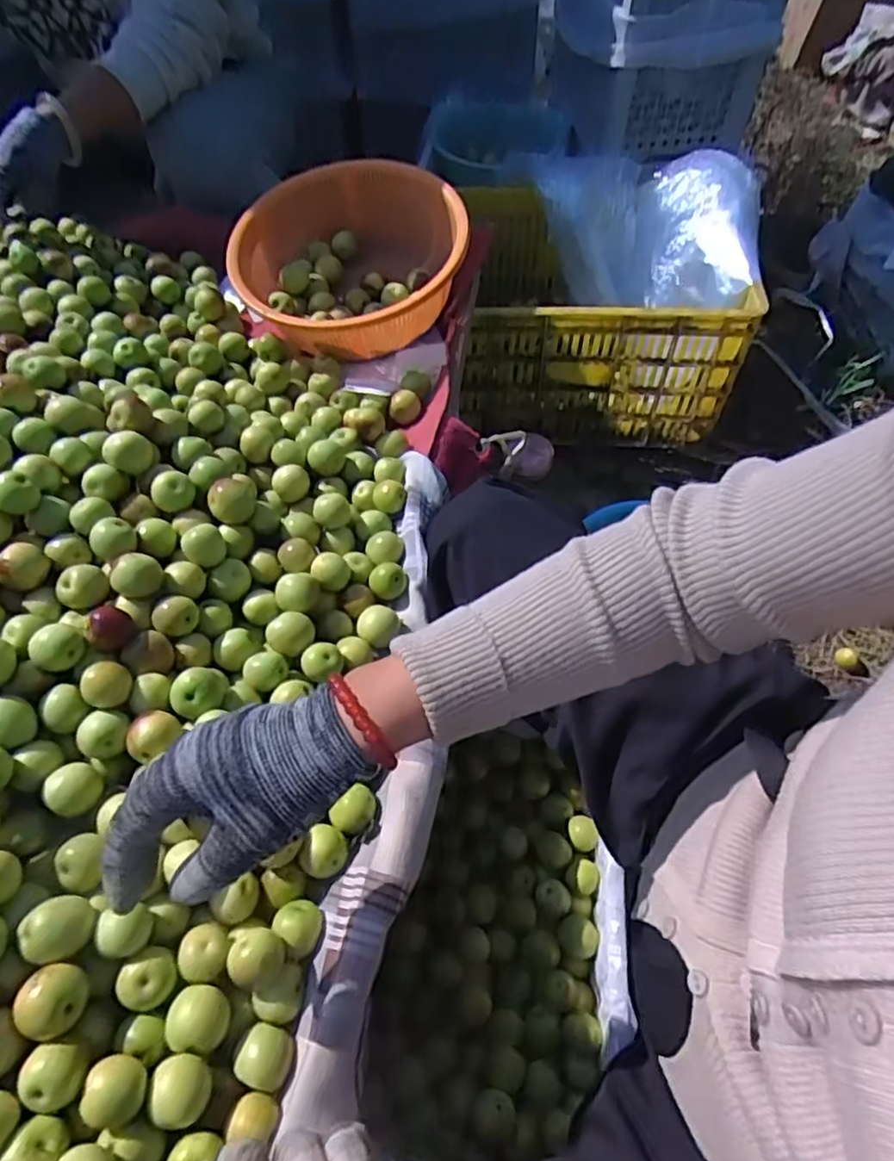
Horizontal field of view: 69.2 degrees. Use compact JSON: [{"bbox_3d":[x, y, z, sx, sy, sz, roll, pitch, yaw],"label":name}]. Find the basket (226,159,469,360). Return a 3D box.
[{"bbox_3d":[-0.116,-0.370,0.770,0.264,0.122,0.264,-4,58,-2],"label":"basket"}]

